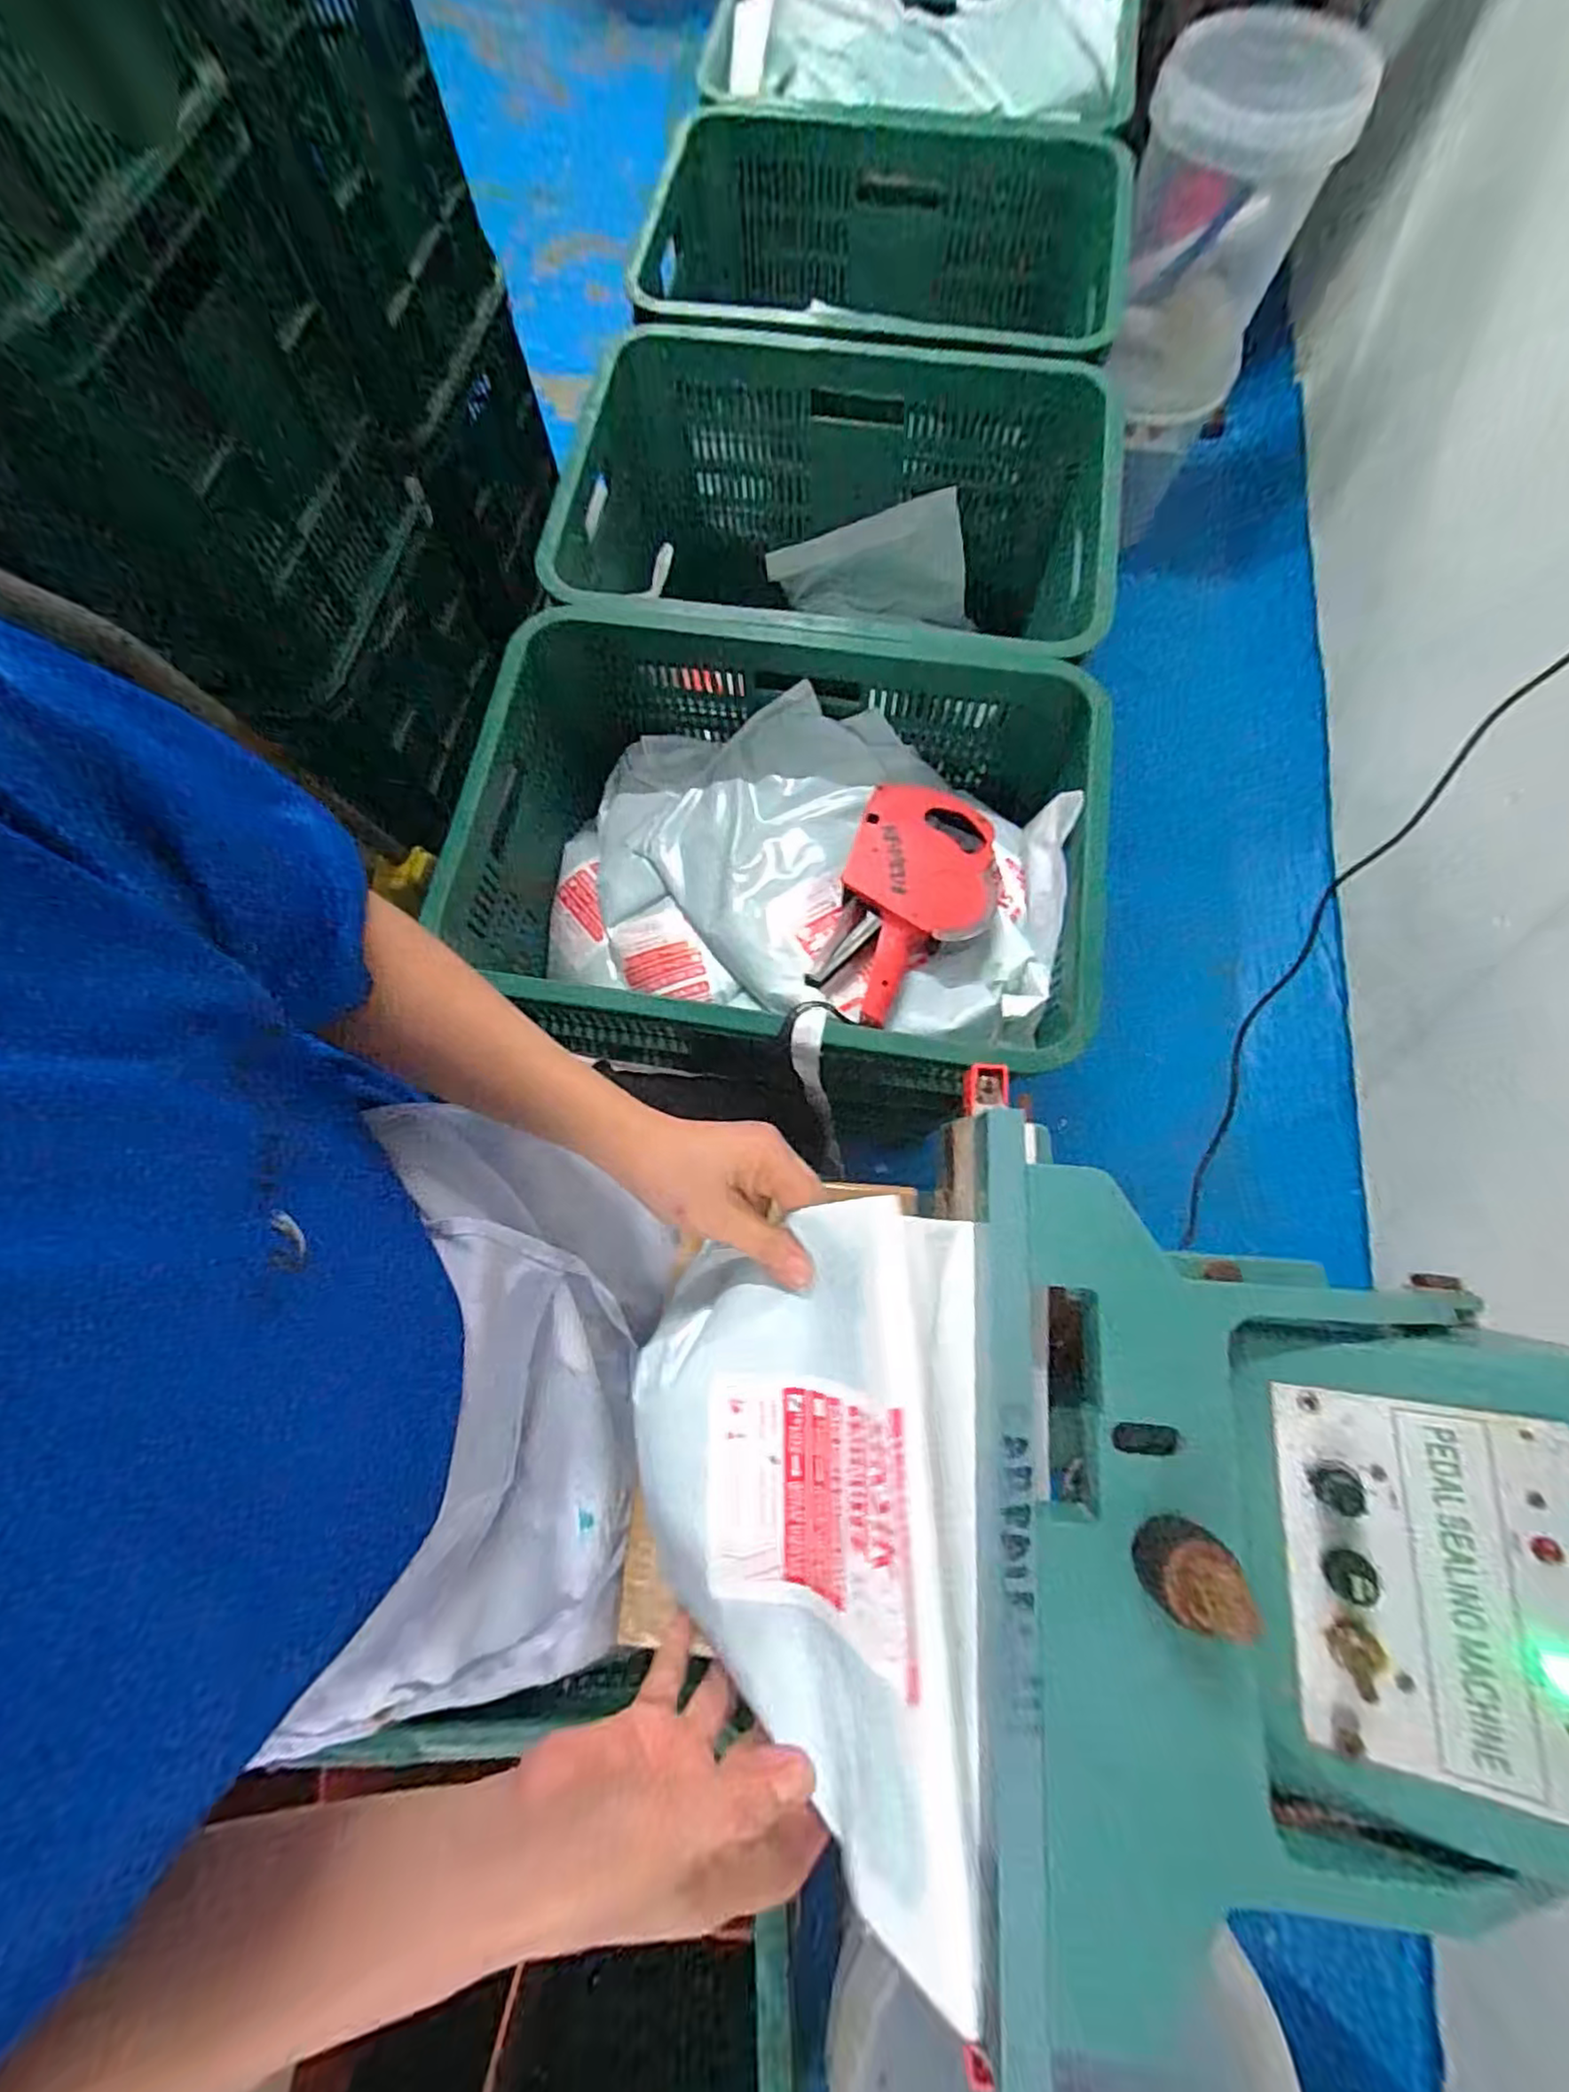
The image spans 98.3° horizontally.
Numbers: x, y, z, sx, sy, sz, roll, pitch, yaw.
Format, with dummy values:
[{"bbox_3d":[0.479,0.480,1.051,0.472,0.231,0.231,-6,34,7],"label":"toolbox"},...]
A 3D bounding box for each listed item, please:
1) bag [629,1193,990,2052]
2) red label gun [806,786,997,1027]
[{"bbox_3d":[0.004,0.198,0.309,0.158,0.119,0.243,5,76,3],"label":"bag"},{"bbox_3d":[0.115,-0.125,0.606,0.132,0.040,0.225,18,77,6],"label":"red label gun"}]

